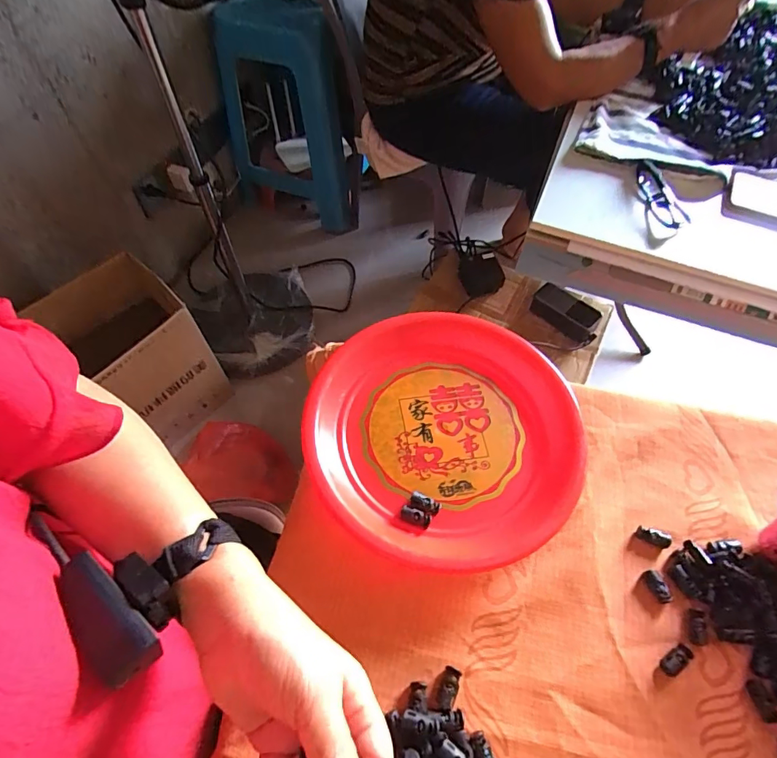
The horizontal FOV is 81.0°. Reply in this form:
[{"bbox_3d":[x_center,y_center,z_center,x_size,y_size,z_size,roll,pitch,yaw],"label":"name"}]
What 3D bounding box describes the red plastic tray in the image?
[{"bbox_3d":[0.052,0.051,0.443,0.248,0.043,0.247,1,61,-1],"label":"red plastic tray"}]

